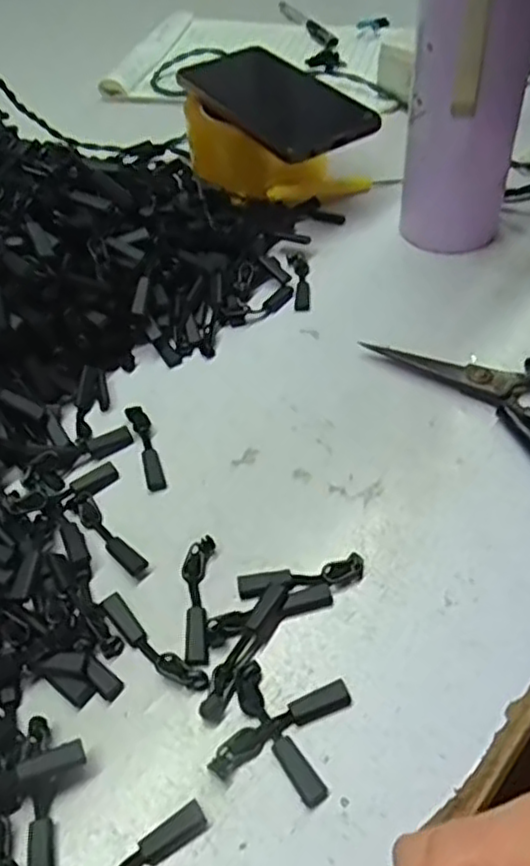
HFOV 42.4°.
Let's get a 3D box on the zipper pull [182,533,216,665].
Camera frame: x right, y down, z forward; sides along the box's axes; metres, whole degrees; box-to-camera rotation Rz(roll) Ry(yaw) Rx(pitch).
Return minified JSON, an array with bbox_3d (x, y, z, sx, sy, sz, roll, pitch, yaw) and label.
[{"bbox_3d":[-0.028,0.071,0.293,0.014,0.005,0.057,-5,49,0],"label":"zipper pull"}]

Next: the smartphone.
[{"bbox_3d":[0.007,-0.232,0.475,0.078,0.012,0.164,-26,52,-18],"label":"smartphone"}]

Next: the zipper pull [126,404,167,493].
[{"bbox_3d":[-0.061,0.006,0.352,0.010,0.004,0.056,-17,50,-11],"label":"zipper pull"}]

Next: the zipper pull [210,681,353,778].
[{"bbox_3d":[0.006,0.110,0.258,0.058,0.004,0.011,-24,52,-16],"label":"zipper pull"}]

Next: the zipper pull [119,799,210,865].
[{"bbox_3d":[-0.045,0.147,0.231,0.056,0.005,0.013,-28,53,-19],"label":"zipper pull"}]

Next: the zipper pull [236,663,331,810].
[{"bbox_3d":[0.004,0.112,0.255,0.013,0.007,0.054,-24,52,-16],"label":"zipper pull"}]

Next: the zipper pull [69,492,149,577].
[{"bbox_3d":[-0.073,0.046,0.317,0.011,0.006,0.053,-34,55,-24],"label":"zipper pull"}]

